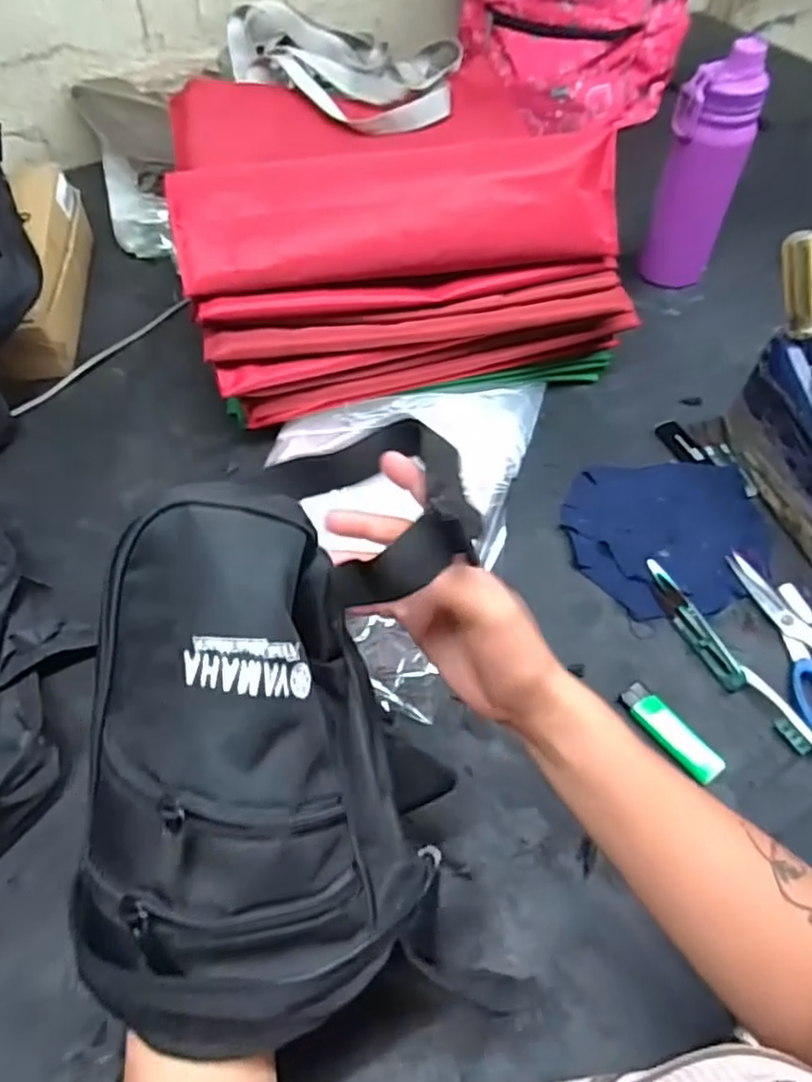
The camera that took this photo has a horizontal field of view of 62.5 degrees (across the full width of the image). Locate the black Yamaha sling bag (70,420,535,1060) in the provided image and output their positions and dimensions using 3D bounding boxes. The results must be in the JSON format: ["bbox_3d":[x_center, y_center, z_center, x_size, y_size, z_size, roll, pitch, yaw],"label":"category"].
[{"bbox_3d":[-0.054,0.081,0.316,0.180,0.077,0.266,-4,89,-24],"label":"black Yamaha sling bag"}]

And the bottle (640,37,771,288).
[{"bbox_3d":[0.310,-0.382,0.715,0.085,0.218,0.062,19,57,14],"label":"bottle"}]

